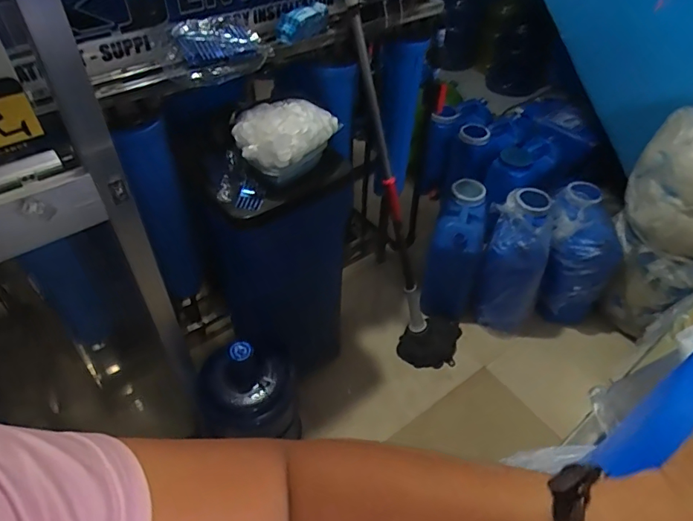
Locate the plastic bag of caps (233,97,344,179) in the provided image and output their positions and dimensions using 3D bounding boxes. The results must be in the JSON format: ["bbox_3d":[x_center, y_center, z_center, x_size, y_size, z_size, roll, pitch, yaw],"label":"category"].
[{"bbox_3d":[-0.127,-0.278,1.040,0.232,0.122,0.155,-24,51,-22],"label":"plastic bag of caps"}]

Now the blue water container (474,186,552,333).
[{"bbox_3d":[0.568,-0.004,1.669,0.189,0.406,0.348,14,47,11],"label":"blue water container"}]

